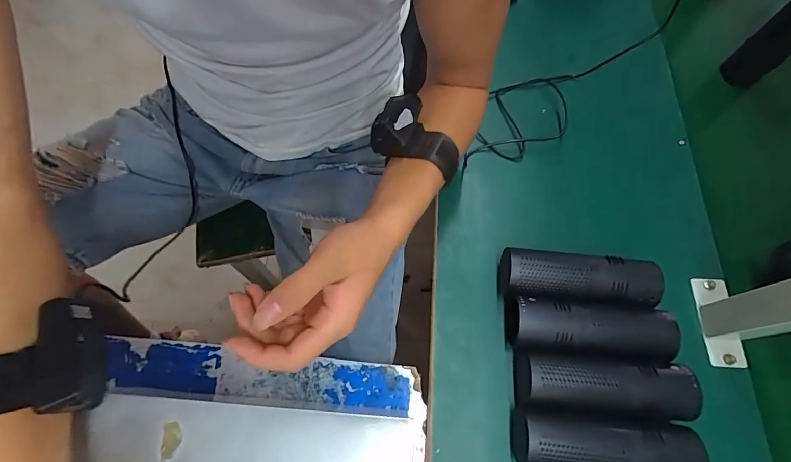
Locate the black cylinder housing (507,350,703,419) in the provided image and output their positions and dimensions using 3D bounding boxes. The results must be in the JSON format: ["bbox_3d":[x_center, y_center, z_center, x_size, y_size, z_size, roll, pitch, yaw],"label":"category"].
[{"bbox_3d":[0.208,0.156,0.400,0.168,0.050,0.055,5,68,3],"label":"black cylinder housing"}]

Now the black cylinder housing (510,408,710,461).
[{"bbox_3d":[0.202,0.212,0.388,0.168,0.053,0.057,6,68,4],"label":"black cylinder housing"}]

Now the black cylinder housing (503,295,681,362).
[{"bbox_3d":[0.209,0.109,0.424,0.165,0.055,0.059,8,68,5],"label":"black cylinder housing"}]

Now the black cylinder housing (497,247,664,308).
[{"bbox_3d":[0.203,0.058,0.440,0.158,0.055,0.057,5,68,3],"label":"black cylinder housing"}]

